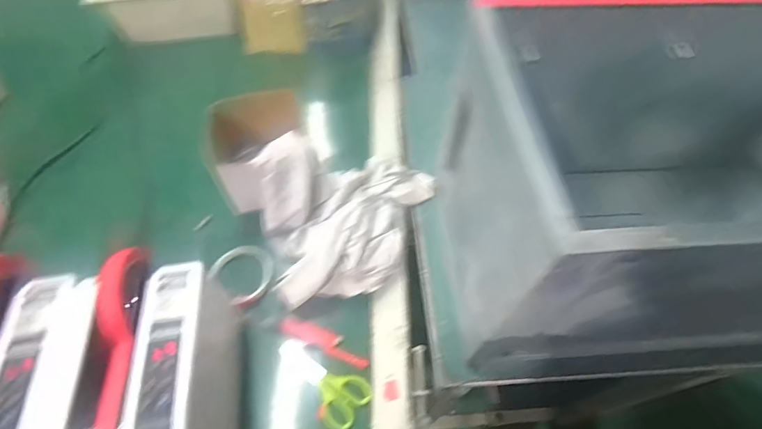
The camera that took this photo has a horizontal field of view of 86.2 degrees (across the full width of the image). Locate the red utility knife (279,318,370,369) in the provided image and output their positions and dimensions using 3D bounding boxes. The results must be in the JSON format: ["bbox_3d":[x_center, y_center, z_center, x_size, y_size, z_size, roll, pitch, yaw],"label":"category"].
[{"bbox_3d":[-0.072,0.165,0.529,0.120,0.013,0.026,28,61,1],"label":"red utility knife"}]

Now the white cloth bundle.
[{"bbox_3d":[-0.034,-0.012,0.574,0.276,0.113,0.212,-22,60,-14],"label":"white cloth bundle"}]

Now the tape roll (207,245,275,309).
[{"bbox_3d":[-0.192,0.080,0.574,0.091,0.030,0.081,39,65,21],"label":"tape roll"}]

